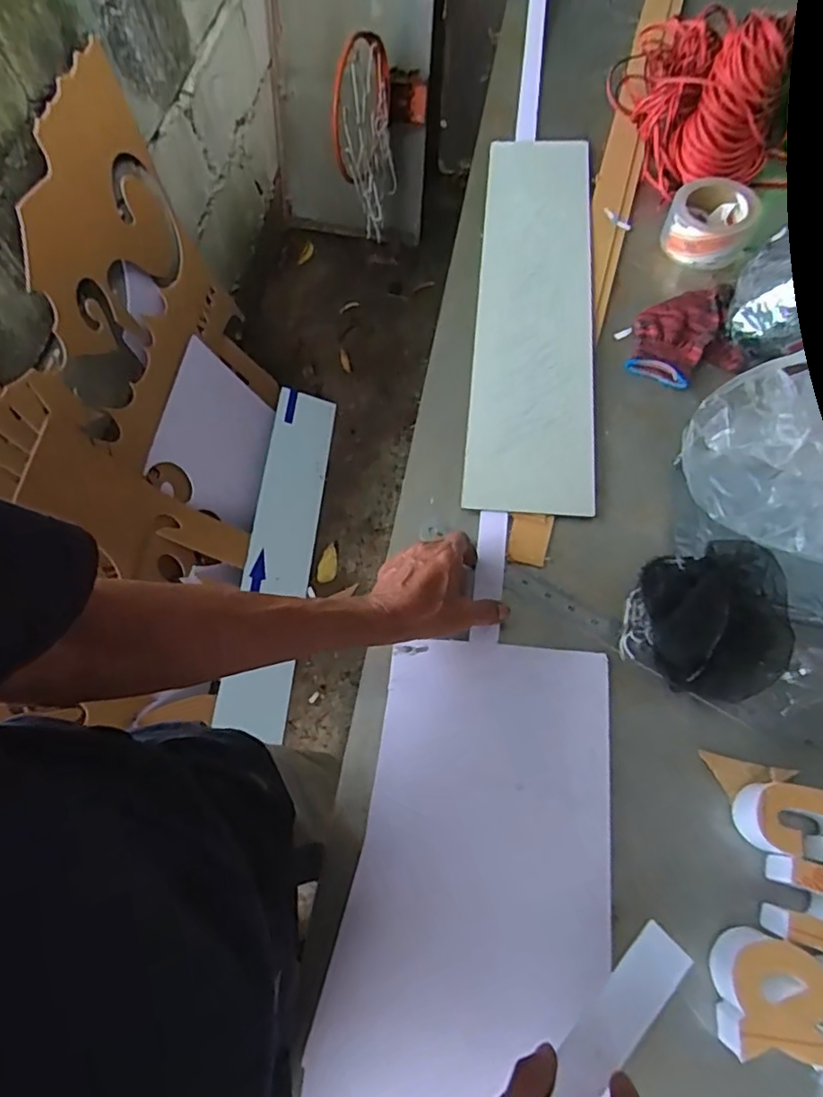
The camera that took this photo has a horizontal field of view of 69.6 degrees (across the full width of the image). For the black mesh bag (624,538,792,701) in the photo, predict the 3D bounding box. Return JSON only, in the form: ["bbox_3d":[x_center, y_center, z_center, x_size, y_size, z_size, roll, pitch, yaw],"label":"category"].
[{"bbox_3d":[0.267,0.066,0.526,0.136,0.076,0.126,-15,66,-4],"label":"black mesh bag"}]

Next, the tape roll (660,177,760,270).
[{"bbox_3d":[0.373,-0.408,0.746,0.099,0.063,0.093,-1,66,3],"label":"tape roll"}]

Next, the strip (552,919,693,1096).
[{"bbox_3d":[0.142,0.323,0.407,0.041,0.006,0.128,45,75,5],"label":"strip"}]

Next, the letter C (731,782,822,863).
[{"bbox_3d":[0.309,0.218,0.471,0.081,0.045,0.053,8,66,7],"label":"letter C"}]

